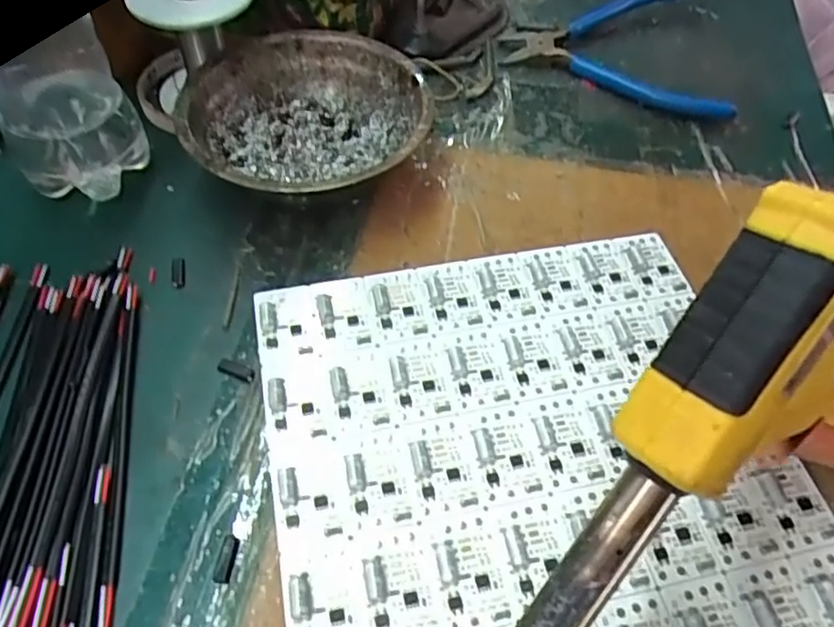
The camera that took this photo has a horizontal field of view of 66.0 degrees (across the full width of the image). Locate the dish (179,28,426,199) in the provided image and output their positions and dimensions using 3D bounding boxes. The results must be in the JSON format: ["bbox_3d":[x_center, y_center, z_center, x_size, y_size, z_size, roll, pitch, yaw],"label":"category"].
[{"bbox_3d":[-0.058,-0.098,0.345,0.127,0.039,0.128,1,53,-1],"label":"dish"}]

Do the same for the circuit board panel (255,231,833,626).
[{"bbox_3d":[0.049,0.067,0.245,0.201,0.008,0.232,-10,54,-9],"label":"circuit board panel"}]

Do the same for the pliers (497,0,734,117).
[{"bbox_3d":[0.127,-0.180,0.427,0.135,0.014,0.131,2,60,3],"label":"pliers"}]

